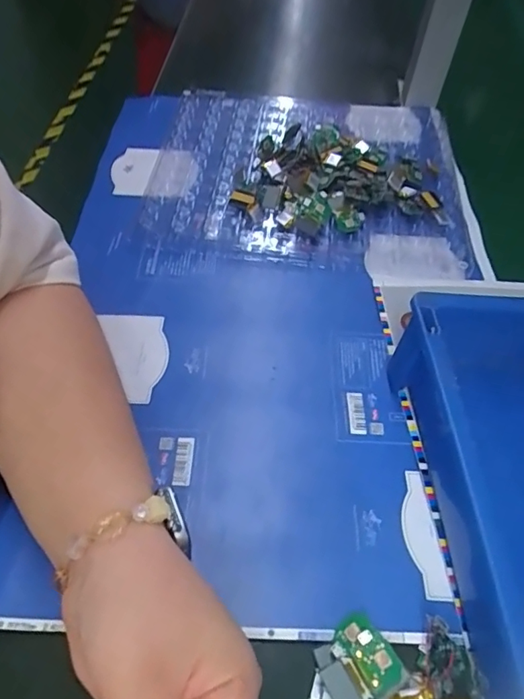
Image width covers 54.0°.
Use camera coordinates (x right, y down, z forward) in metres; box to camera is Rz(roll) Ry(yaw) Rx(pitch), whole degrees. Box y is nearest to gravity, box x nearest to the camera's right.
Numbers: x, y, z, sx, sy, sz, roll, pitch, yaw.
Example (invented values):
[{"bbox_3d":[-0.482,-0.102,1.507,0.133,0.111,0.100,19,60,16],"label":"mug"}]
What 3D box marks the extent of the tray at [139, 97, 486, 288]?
[{"bbox_3d":[0.048,-0.175,0.490,0.291,0.024,0.262,3,53,-2],"label":"tray"}]

